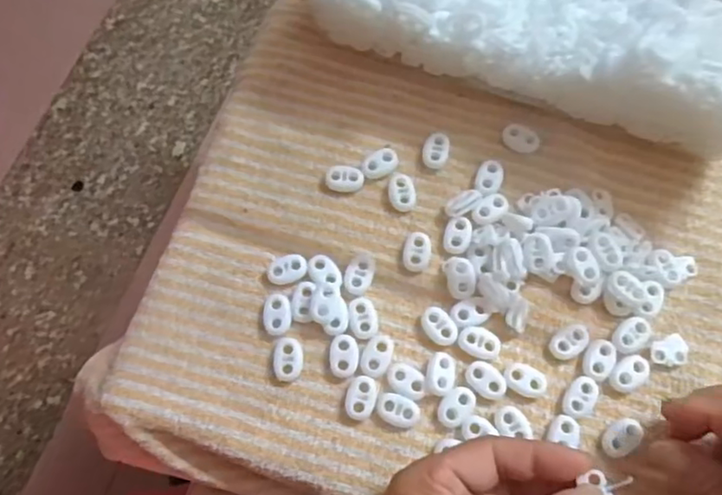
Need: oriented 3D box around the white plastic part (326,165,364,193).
[{"bbox_3d":[-0.009,-0.040,0.359,0.021,0.008,0.014,3,71,0],"label":"white plastic part"}]

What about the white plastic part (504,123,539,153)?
[{"bbox_3d":[0.095,-0.065,0.368,0.021,0.007,0.015,20,72,6],"label":"white plastic part"}]

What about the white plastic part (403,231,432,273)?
[{"bbox_3d":[0.032,0.003,0.346,0.015,0.007,0.023,11,72,3],"label":"white plastic part"}]

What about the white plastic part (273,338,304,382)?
[{"bbox_3d":[-0.039,0.060,0.326,0.016,0.006,0.023,4,71,0],"label":"white plastic part"}]

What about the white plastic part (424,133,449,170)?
[{"bbox_3d":[0.044,-0.057,0.365,0.014,0.008,0.022,12,72,3],"label":"white plastic part"}]

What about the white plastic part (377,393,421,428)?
[{"bbox_3d":[0.019,0.084,0.318,0.022,0.006,0.015,25,73,7],"label":"white plastic part"}]

